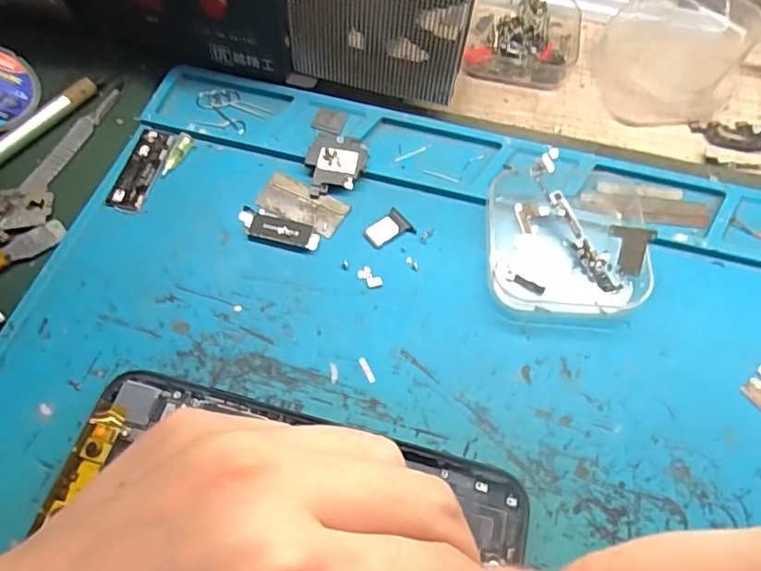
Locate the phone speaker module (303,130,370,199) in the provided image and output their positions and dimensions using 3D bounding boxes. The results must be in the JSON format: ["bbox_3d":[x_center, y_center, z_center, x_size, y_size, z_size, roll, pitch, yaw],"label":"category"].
[{"bbox_3d":[-0.020,-0.054,0.253,0.026,0.006,0.034,14,62,6],"label":"phone speaker module"}]

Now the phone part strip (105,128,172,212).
[{"bbox_3d":[-0.107,-0.052,0.251,0.017,0.004,0.043,12,62,5],"label":"phone part strip"}]

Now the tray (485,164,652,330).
[{"bbox_3d":[0.079,-0.022,0.234,0.066,0.017,0.076,5,62,1],"label":"tray"}]

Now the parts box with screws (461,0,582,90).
[{"bbox_3d":[0.079,-0.138,0.304,0.060,0.020,0.064,12,62,5],"label":"parts box with screws"}]

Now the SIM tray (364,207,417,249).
[{"bbox_3d":[0.003,-0.024,0.240,0.020,0.004,0.014,-35,68,-18],"label":"SIM tray"}]

